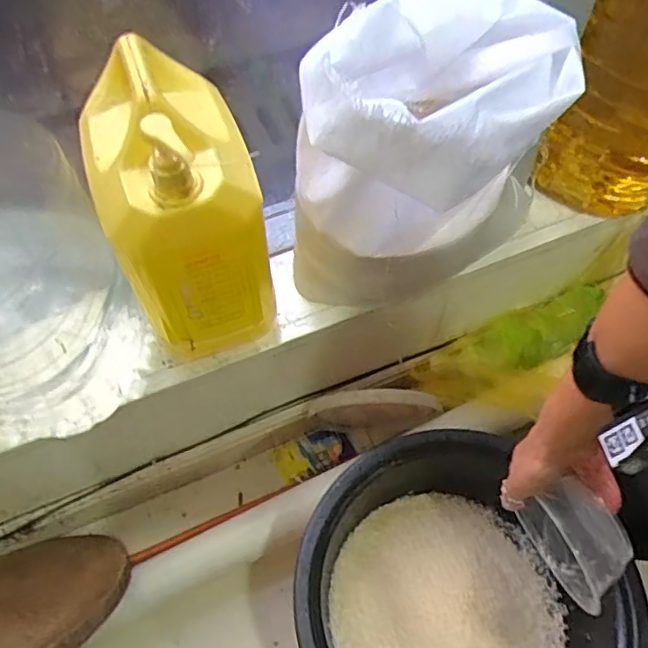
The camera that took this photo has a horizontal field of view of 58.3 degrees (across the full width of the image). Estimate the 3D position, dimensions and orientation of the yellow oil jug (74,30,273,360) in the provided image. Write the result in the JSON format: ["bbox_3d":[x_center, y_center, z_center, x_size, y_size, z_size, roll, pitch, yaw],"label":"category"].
[{"bbox_3d":[-0.161,-0.131,0.679,0.156,0.336,0.210,-18,60,-9],"label":"yellow oil jug"}]

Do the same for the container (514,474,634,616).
[{"bbox_3d":[0.255,0.221,0.586,0.056,0.108,0.109,-20,60,-11],"label":"container"}]

